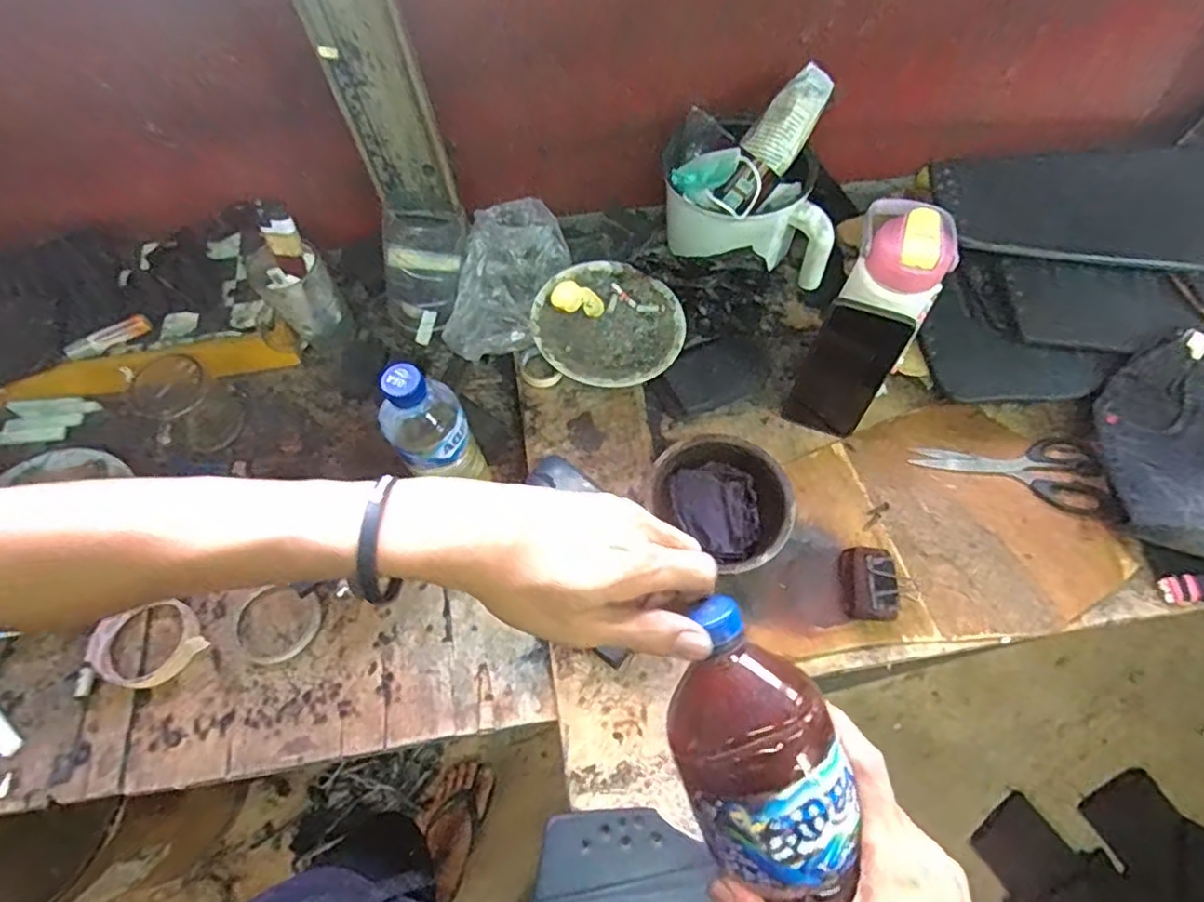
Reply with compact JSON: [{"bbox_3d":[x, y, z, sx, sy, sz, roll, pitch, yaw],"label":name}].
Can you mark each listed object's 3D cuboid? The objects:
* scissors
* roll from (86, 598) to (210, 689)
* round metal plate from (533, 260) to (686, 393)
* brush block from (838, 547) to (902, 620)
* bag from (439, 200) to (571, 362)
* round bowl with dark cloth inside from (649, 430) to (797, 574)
[{"bbox_3d":[0.430,0.019,0.688,0.187,0.008,0.086,5,64,3],"label":"scissors"},{"bbox_3d":[-0.432,0.183,0.612,0.092,0.016,0.079,-36,69,-15],"label":"roll"},{"bbox_3d":[0.007,-0.149,0.740,0.162,0.018,0.167,0,64,1],"label":"round metal plate"},{"bbox_3d":[0.257,0.129,0.621,0.047,0.033,0.068,6,64,4],"label":"brush block"},{"bbox_3d":[-0.105,-0.199,0.725,0.094,0.087,0.222,15,65,8],"label":"bag"},{"bbox_3d":[0.119,0.053,0.648,0.142,0.049,0.135,40,71,18],"label":"round bowl with dark cloth inside"}]

